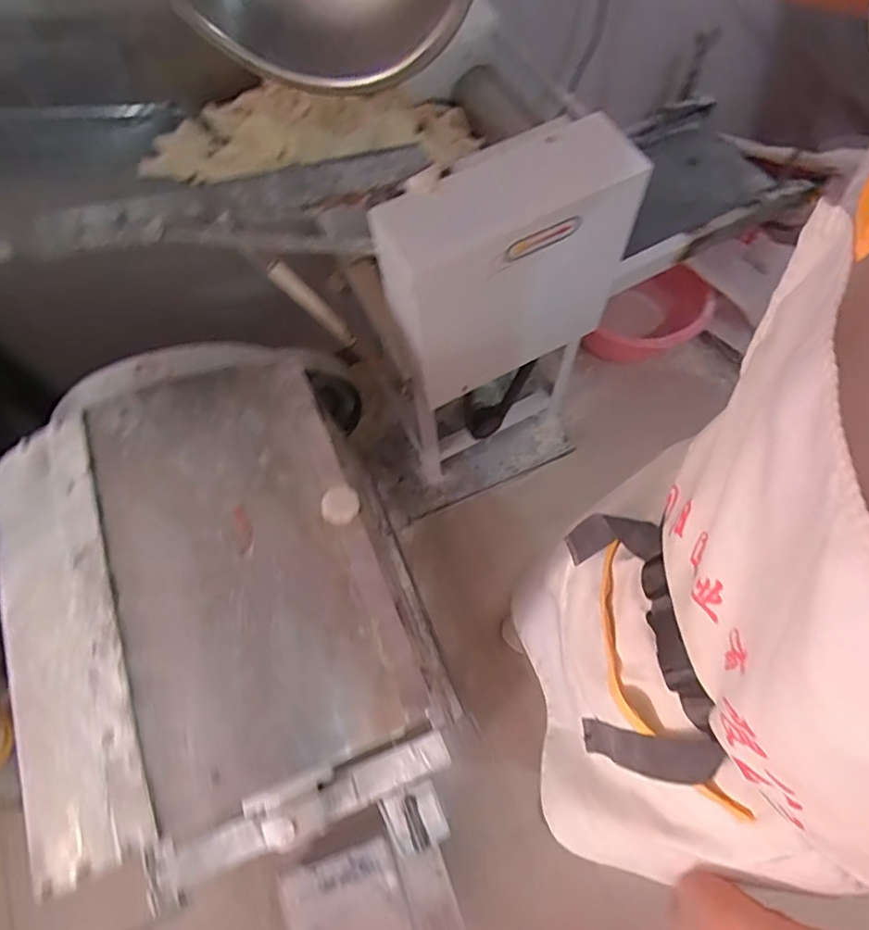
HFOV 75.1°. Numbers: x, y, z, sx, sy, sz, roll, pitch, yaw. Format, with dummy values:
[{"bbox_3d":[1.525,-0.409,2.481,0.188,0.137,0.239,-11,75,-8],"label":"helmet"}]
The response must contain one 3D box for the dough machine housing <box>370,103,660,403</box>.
[{"bbox_3d":[0.108,-0.313,0.907,0.365,0.334,0.160,-29,70,-9],"label":"dough machine housing"}]

